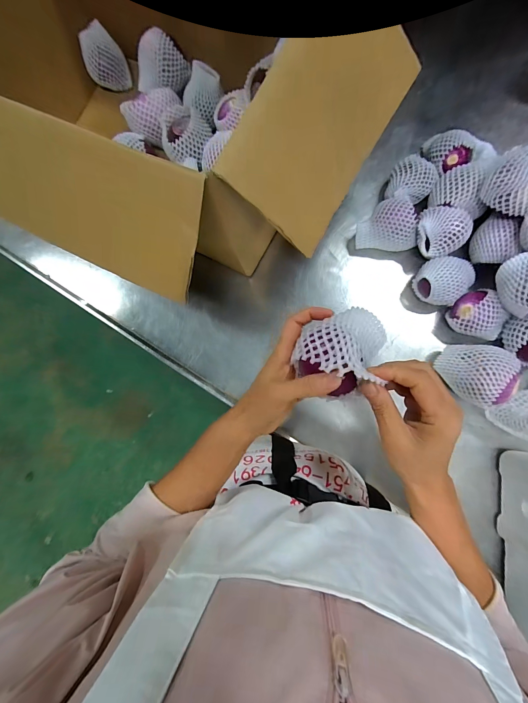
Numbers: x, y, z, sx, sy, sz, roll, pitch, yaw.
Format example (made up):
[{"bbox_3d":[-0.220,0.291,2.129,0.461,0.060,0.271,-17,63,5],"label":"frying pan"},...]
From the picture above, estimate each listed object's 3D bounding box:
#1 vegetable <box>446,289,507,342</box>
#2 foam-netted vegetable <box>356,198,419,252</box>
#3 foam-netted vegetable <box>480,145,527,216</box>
[{"bbox_3d":[0.336,-0.051,0.486,0.067,0.064,0.081,-33,81,2],"label":"vegetable"},{"bbox_3d":[0.208,-0.211,0.525,0.098,0.062,0.070,5,84,7],"label":"foam-netted vegetable"},{"bbox_3d":[0.371,-0.243,0.438,0.078,0.096,0.085,-1,84,6],"label":"foam-netted vegetable"}]

